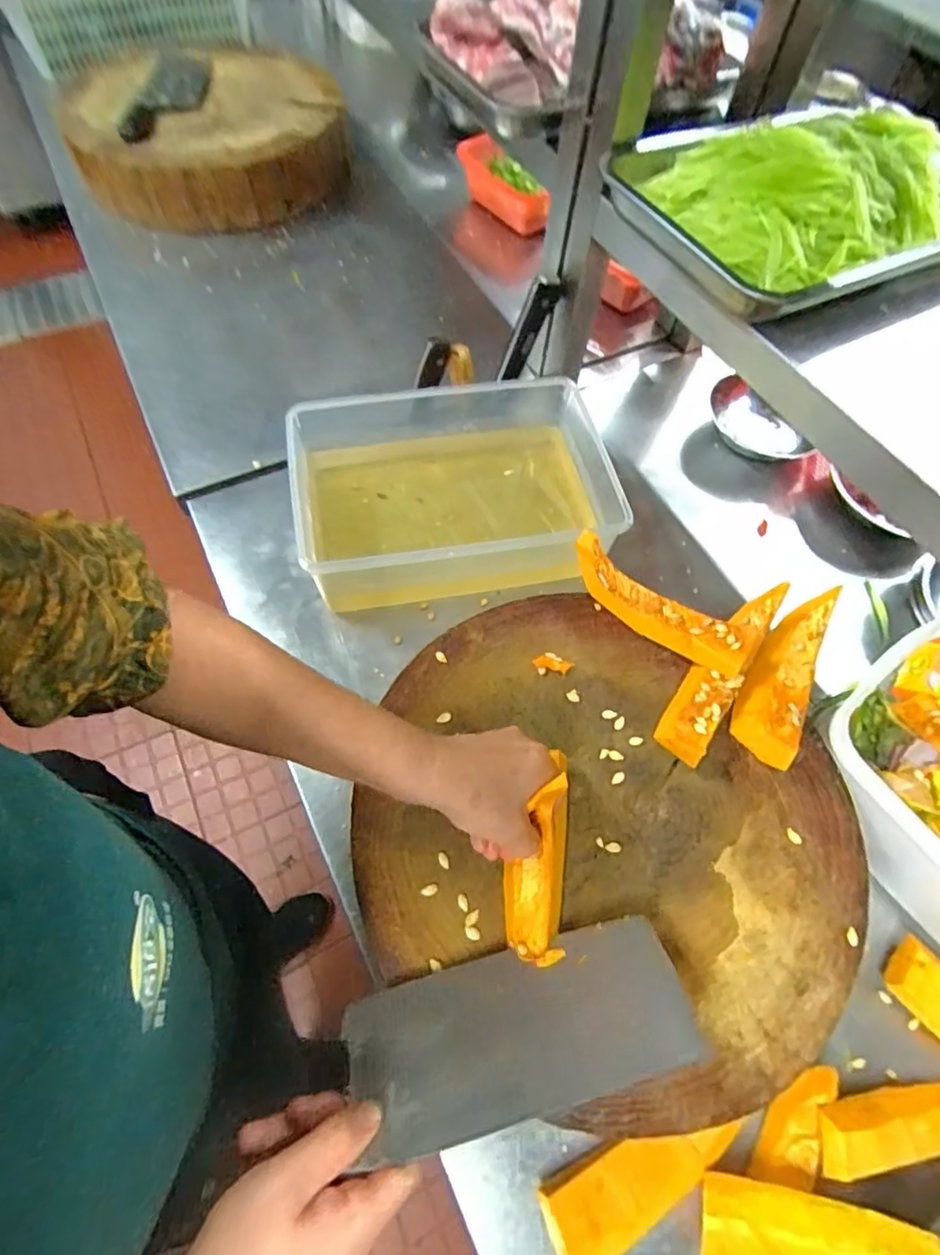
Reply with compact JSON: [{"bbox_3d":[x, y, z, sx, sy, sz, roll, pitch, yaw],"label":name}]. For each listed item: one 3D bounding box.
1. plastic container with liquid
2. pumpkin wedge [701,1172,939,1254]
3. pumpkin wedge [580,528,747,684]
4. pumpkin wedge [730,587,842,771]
[{"bbox_3d":[-0.019,-0.168,0.668,0.334,0.103,0.237,-9,63,-8],"label":"plastic container with liquid"},{"bbox_3d":[0.240,0.406,0.385,0.162,0.025,0.046,0,61,12],"label":"pumpkin wedge"},{"bbox_3d":[0.162,-0.019,0.520,0.171,0.042,0.034,39,66,16],"label":"pumpkin wedge"},{"bbox_3d":[0.274,0.036,0.505,0.053,0.040,0.179,30,64,13],"label":"pumpkin wedge"}]

